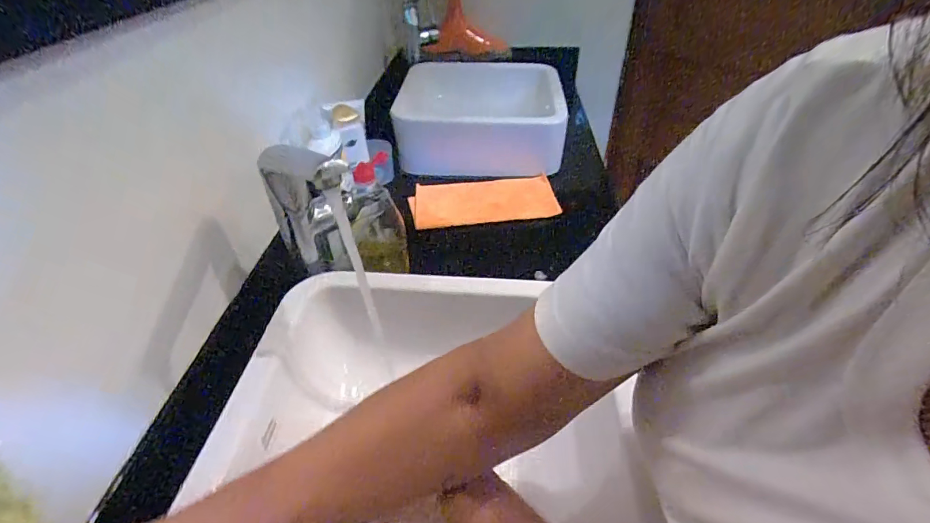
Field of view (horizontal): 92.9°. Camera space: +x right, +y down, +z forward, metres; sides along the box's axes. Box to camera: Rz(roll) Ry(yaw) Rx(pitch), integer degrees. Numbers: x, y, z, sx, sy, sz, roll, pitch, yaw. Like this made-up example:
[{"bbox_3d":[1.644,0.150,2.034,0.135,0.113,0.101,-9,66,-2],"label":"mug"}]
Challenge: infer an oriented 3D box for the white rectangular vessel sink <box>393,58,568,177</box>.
[{"bbox_3d":[0.029,-0.365,1.076,0.411,0.149,0.321,1,40,3],"label":"white rectangular vessel sink"}]

